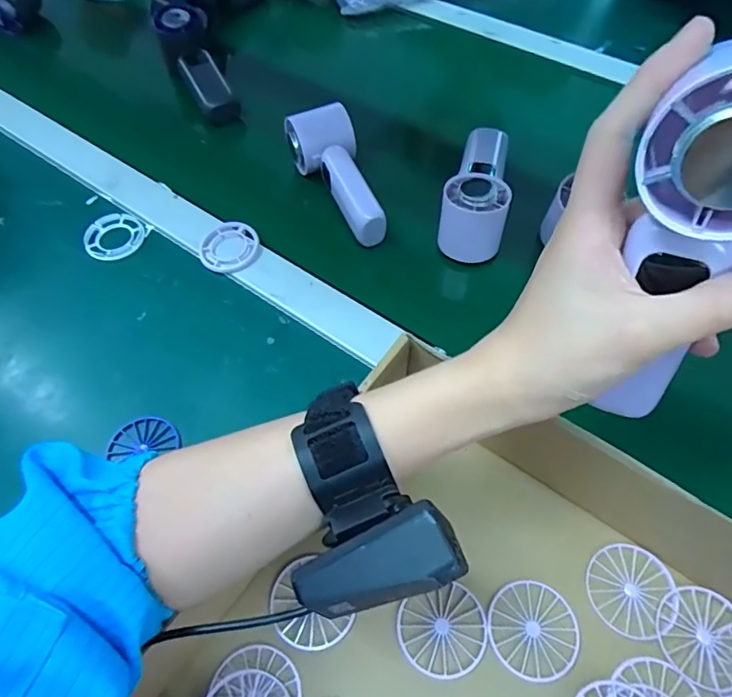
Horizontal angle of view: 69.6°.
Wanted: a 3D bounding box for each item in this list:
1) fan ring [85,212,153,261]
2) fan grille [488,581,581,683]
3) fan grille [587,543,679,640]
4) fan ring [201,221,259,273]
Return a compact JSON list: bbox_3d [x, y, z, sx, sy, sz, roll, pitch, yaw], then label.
[{"bbox_3d":[-0.230,-0.104,0.482,0.055,0.008,0.047,-41,66,-20],"label":"fan ring"},{"bbox_3d":[0.096,0.160,0.300,0.049,0.004,0.049,-1,60,1],"label":"fan grille"},{"bbox_3d":[0.157,0.142,0.311,0.048,0.004,0.050,-1,60,1],"label":"fan grille"},{"bbox_3d":[-0.122,-0.092,0.466,0.054,0.005,0.051,-1,60,1],"label":"fan ring"}]

